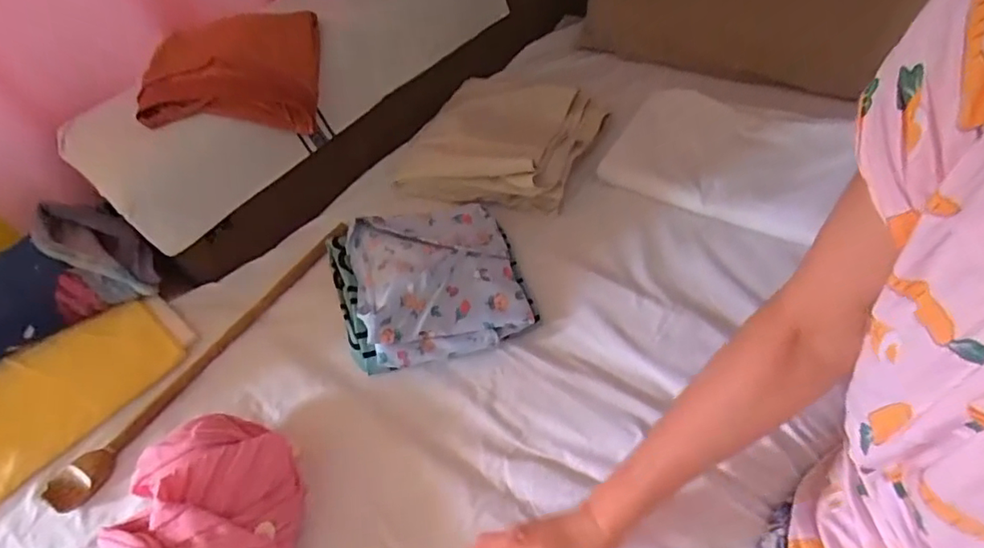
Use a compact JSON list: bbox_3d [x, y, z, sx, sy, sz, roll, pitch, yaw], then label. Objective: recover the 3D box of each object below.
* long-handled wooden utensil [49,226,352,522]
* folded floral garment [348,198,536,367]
[{"bbox_3d":[-0.327,0.077,0.663,0.039,0.017,0.441,22,55,21],"label":"long-handled wooden utensil"},{"bbox_3d":[-0.069,0.009,0.677,0.204,0.065,0.198,-14,51,-8],"label":"folded floral garment"}]

